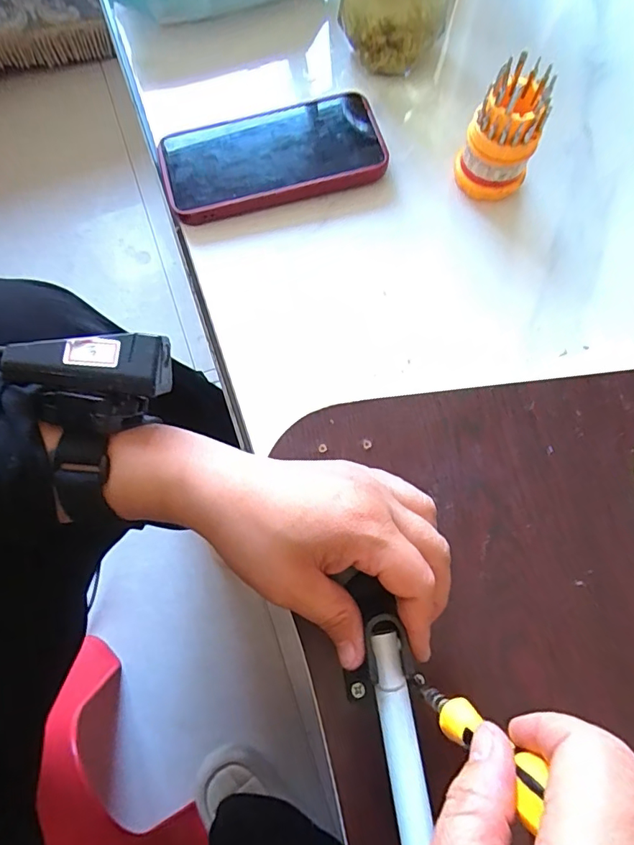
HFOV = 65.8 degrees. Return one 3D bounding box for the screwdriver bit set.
[{"bbox_3d":[0.127,-0.194,0.335,0.046,0.081,0.044,0,73,1],"label":"screwdriver bit set"}]

